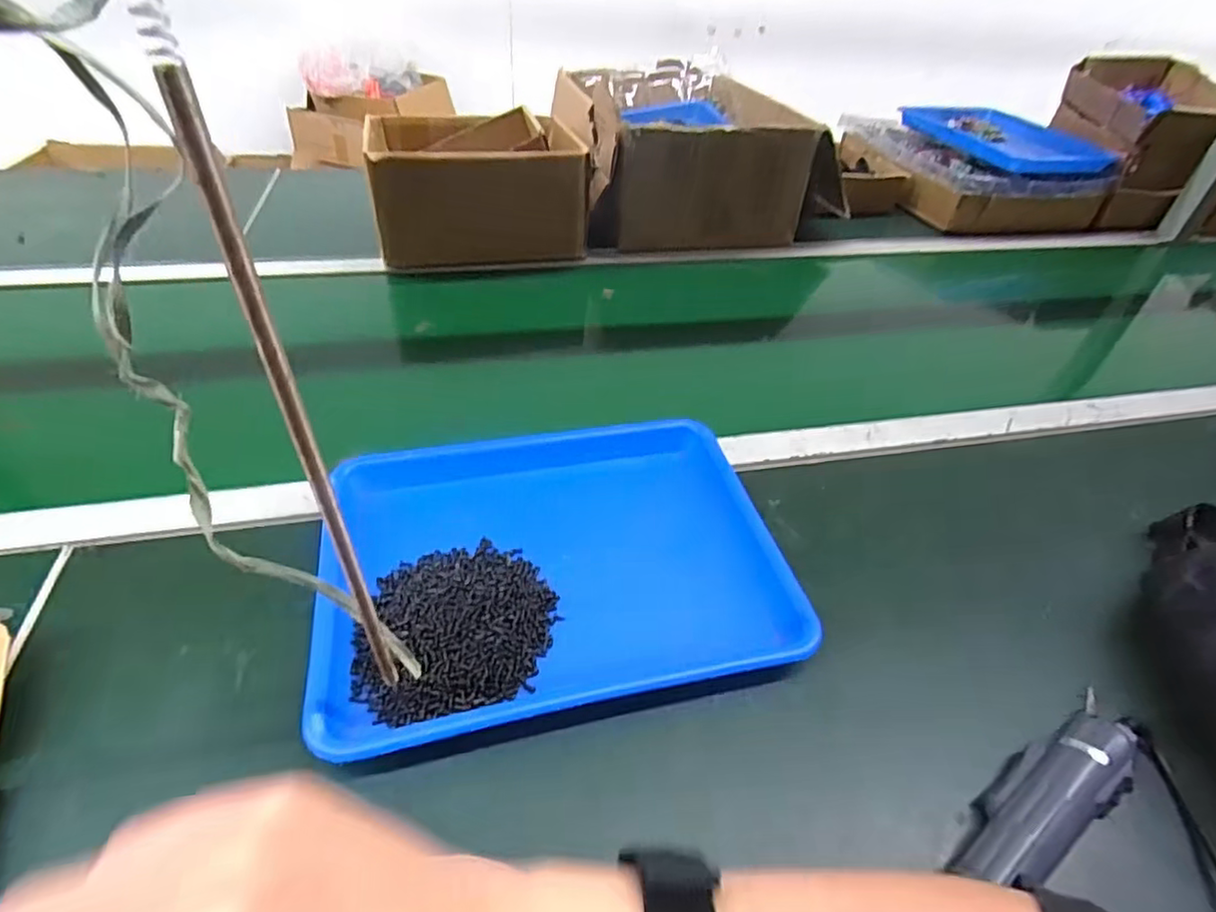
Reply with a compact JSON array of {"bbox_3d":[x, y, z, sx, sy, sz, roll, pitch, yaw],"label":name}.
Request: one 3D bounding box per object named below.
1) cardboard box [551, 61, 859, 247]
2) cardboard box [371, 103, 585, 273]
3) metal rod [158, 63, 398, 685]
[{"bbox_3d":[0.121,-0.536,1.064,0.373,0.160,0.445,-4,43,-10],"label":"cardboard box"},{"bbox_3d":[-0.193,-0.397,0.911,0.275,0.156,0.237,-7,44,-14],"label":"cardboard box"},{"bbox_3d":[-0.117,0.013,0.252,0.007,0.290,0.004,-29,52,-32],"label":"metal rod"}]

